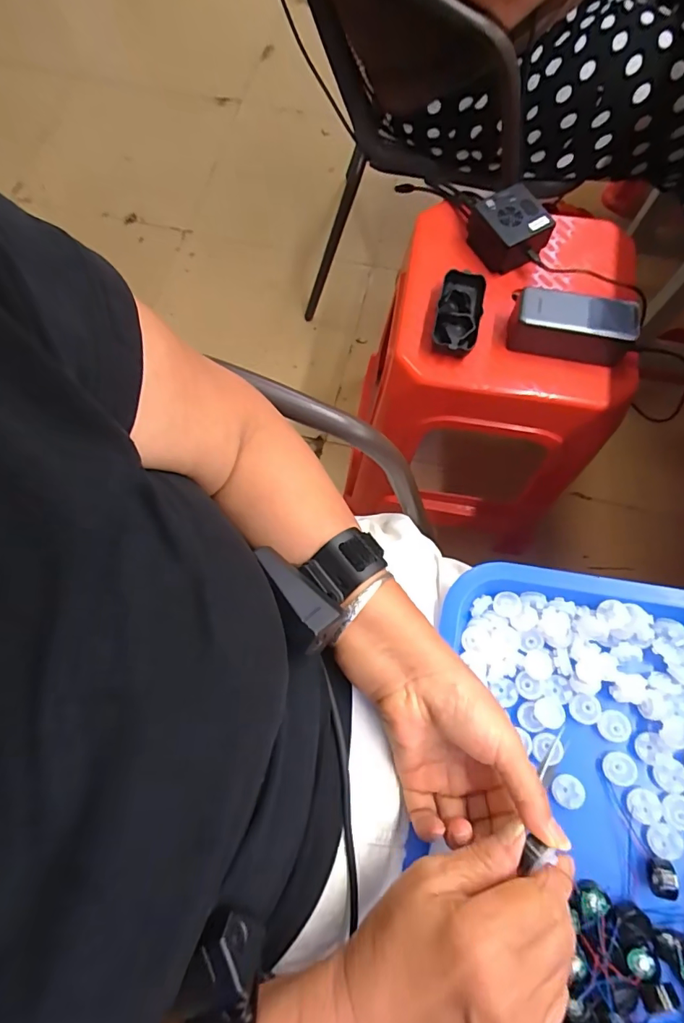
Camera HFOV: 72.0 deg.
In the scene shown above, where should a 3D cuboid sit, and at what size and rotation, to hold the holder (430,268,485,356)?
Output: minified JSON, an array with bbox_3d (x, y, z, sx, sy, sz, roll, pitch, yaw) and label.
[{"bbox_3d":[0.138,-0.234,0.557,0.050,0.024,0.110,13,73,5],"label":"holder"}]

